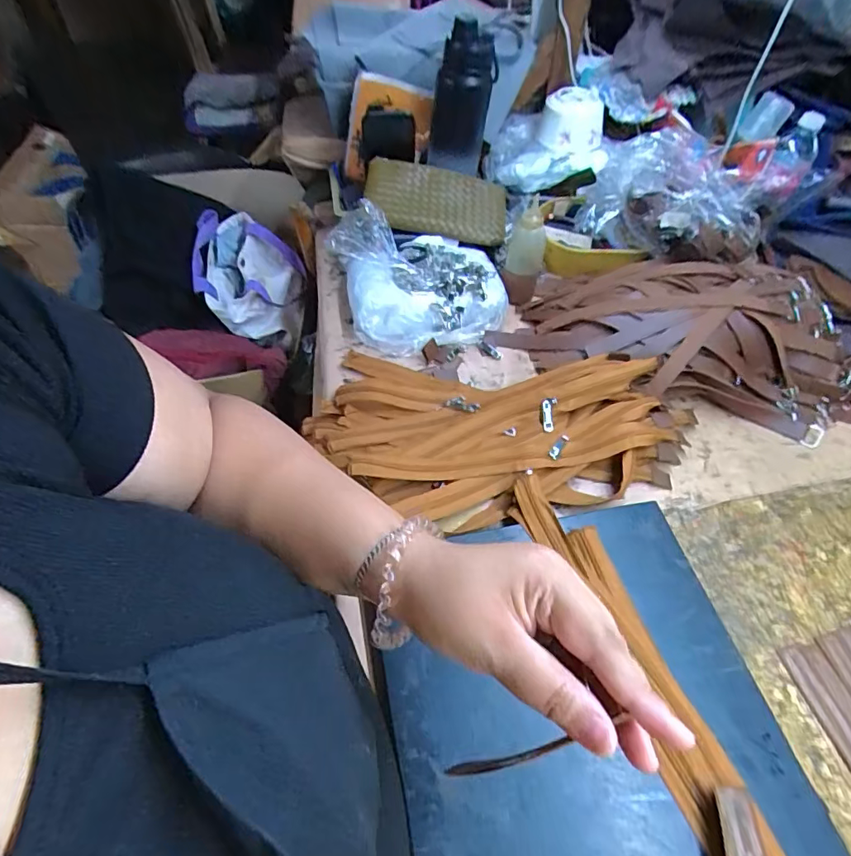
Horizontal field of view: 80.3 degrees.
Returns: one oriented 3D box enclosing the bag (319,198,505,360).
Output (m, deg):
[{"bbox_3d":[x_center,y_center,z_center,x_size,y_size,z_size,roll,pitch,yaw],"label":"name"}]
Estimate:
[{"bbox_3d":[-0.007,-0.199,0.666,0.227,0.106,0.175,1,53,-3],"label":"bag"}]

